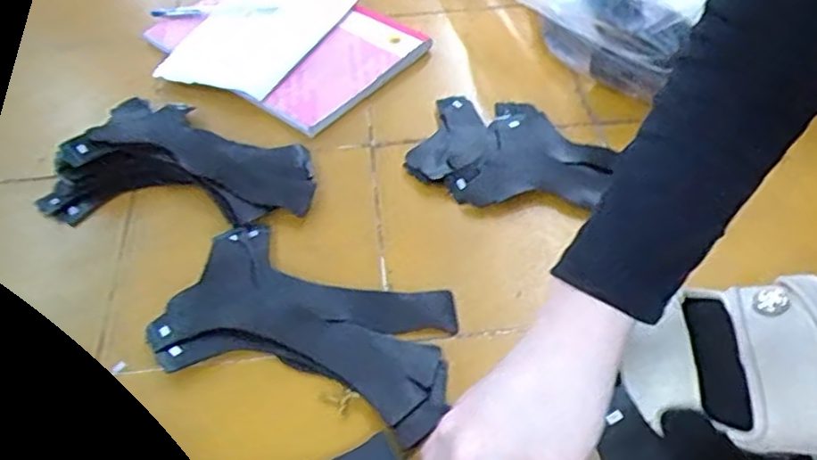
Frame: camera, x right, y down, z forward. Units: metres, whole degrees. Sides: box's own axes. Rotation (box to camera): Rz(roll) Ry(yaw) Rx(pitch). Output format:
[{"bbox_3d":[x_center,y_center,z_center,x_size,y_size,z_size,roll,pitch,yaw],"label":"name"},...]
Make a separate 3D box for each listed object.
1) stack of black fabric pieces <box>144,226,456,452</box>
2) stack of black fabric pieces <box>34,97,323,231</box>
[{"bbox_3d":[-0.067,0.066,0.455,0.199,0.011,0.116,18,52,15],"label":"stack of black fabric pieces"},{"bbox_3d":[-0.187,-0.049,0.543,0.206,0.033,0.131,18,52,16],"label":"stack of black fabric pieces"}]

